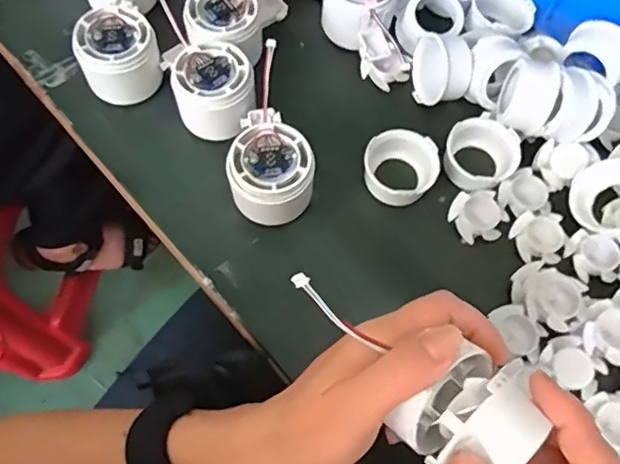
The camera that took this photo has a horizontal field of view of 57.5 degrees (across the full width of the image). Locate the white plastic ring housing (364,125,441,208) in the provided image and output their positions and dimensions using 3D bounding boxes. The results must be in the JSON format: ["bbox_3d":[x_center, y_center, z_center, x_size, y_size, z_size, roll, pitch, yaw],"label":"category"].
[{"bbox_3d":[0.068,-0.049,0.429,0.053,0.025,0.054,1,68,-2],"label":"white plastic ring housing"}]

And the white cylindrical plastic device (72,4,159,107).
[{"bbox_3d":[-0.147,-0.138,0.435,0.057,0.050,0.054,1,68,-2],"label":"white cylindrical plastic device"}]

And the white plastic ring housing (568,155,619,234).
[{"bbox_3d":[0.221,-0.025,0.409,0.055,0.021,0.055,40,115,-3],"label":"white plastic ring housing"}]

